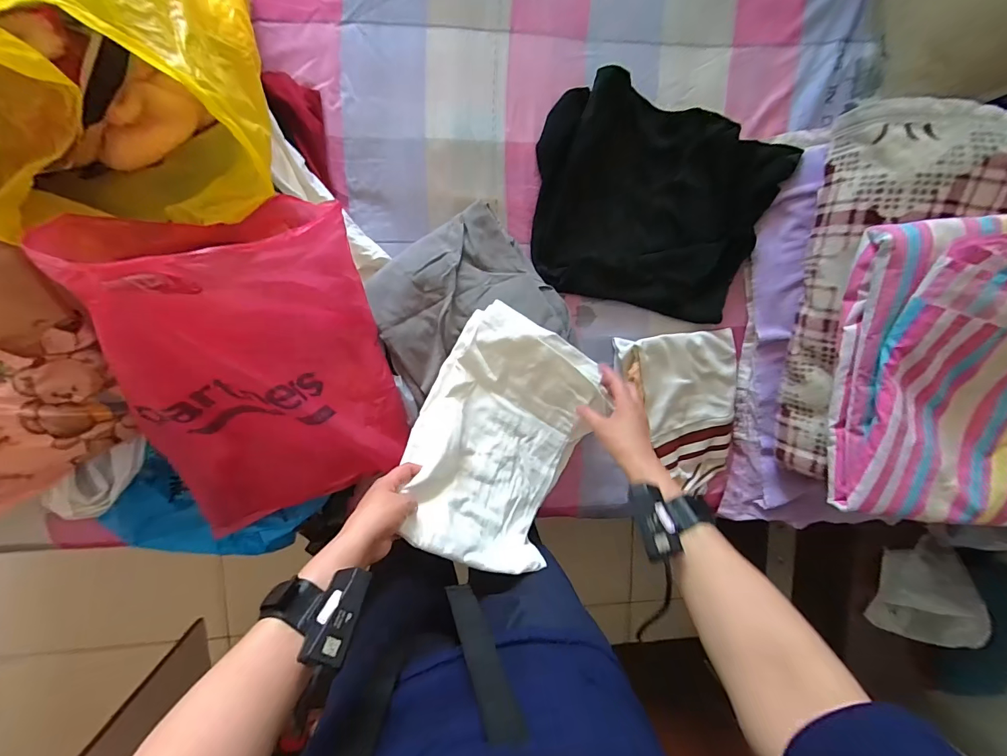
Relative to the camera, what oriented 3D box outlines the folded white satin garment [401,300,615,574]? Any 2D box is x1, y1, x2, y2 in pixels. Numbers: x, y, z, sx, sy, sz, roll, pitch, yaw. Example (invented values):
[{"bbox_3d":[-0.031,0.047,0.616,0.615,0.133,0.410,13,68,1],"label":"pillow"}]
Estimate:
[{"bbox_3d":[0.007,0.082,0.590,0.242,0.149,0.313,30,91,-8],"label":"folded white satin garment"}]

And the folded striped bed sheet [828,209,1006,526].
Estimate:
[{"bbox_3d":[0.645,-0.002,0.564,0.329,0.131,0.405,-1,95,-7],"label":"folded striped bed sheet"}]

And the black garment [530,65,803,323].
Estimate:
[{"bbox_3d":[0.245,-0.284,0.692,0.382,0.060,0.323,11,93,-8],"label":"black garment"}]

